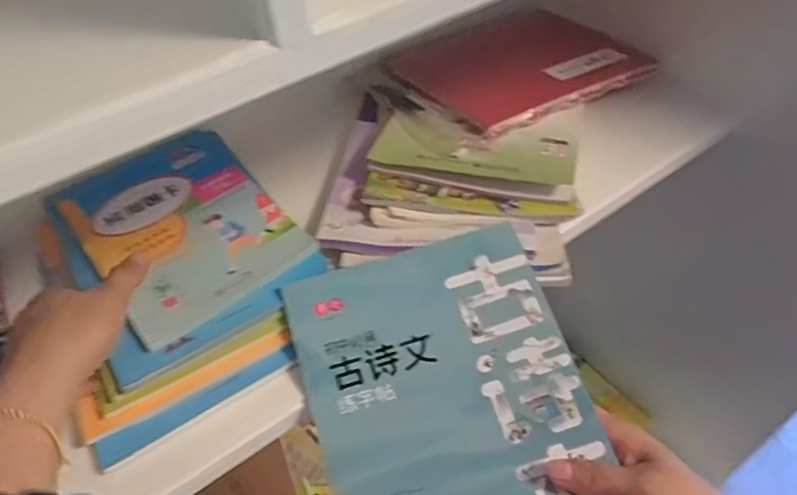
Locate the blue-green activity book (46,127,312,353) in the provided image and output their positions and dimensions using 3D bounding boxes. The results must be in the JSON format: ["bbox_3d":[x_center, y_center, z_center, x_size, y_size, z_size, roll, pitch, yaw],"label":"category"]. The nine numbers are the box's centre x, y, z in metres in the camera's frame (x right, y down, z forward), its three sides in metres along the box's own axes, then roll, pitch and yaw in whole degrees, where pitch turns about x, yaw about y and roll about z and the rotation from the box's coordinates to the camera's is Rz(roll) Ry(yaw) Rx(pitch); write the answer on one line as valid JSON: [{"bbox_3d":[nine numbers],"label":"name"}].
[{"bbox_3d":[-0.186,-0.023,0.476,0.147,0.009,0.212,-31,54,-22],"label":"blue-green activity book"}]

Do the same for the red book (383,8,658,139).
[{"bbox_3d":[0.124,-0.217,0.623,0.229,0.021,0.216,-26,52,-18],"label":"red book"}]

